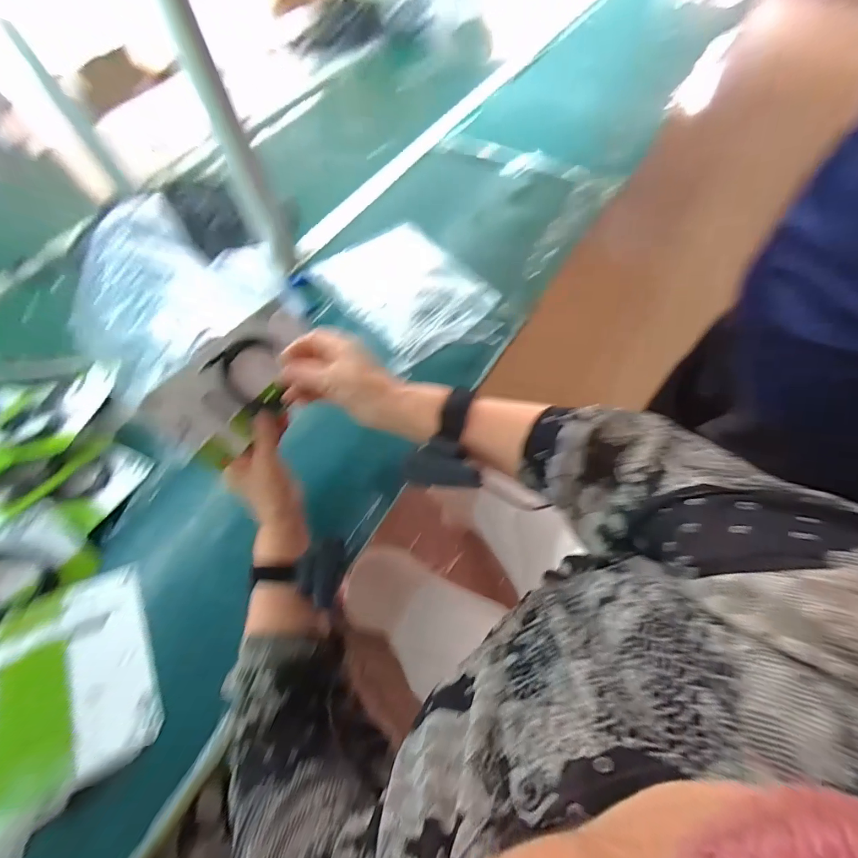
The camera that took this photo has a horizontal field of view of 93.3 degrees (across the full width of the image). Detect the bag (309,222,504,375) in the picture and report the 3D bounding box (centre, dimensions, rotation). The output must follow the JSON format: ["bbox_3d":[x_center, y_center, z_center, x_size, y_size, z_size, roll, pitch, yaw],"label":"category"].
[{"bbox_3d":[-0.035,-0.223,0.675,0.205,0.041,0.309,-34,66,-13],"label":"bag"}]

